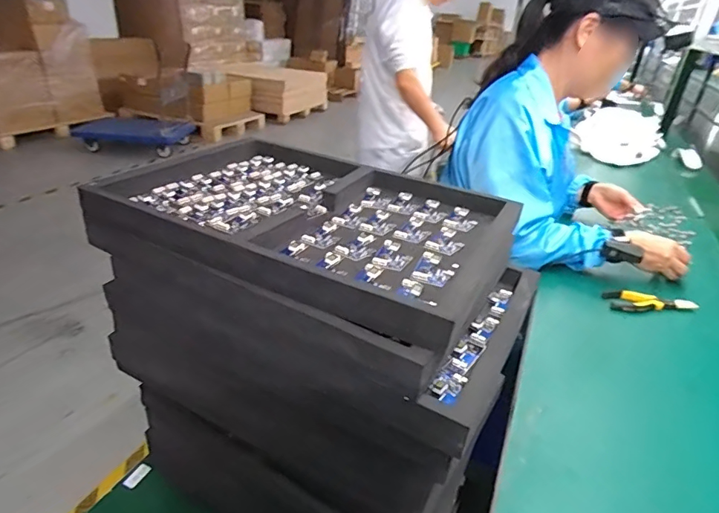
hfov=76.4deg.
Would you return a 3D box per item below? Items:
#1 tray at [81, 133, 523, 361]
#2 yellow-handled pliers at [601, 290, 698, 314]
[{"bbox_3d":[-0.043,-0.048,0.539,0.407,0.048,0.297,16,30,22],"label":"tray"},{"bbox_3d":[0.533,0.085,0.830,0.157,0.010,0.057,7,29,7],"label":"yellow-handled pliers"}]

